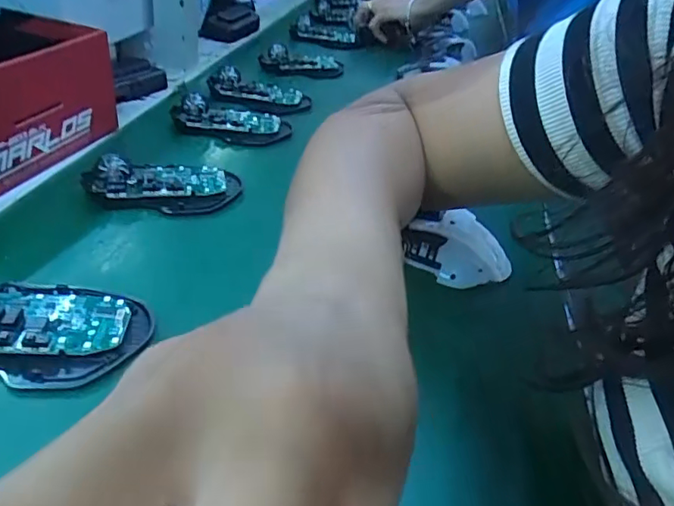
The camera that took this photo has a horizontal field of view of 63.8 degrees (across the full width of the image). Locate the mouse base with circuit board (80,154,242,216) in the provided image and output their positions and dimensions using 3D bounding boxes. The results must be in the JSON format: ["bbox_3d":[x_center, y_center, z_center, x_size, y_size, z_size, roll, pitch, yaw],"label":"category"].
[{"bbox_3d":[-0.137,-0.061,0.429,0.113,0.030,0.065,3,38,-6],"label":"mouse base with circuit board"}]

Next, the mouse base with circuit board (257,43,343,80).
[{"bbox_3d":[-0.045,-0.258,0.731,0.117,0.036,0.067,-14,43,-26],"label":"mouse base with circuit board"}]

